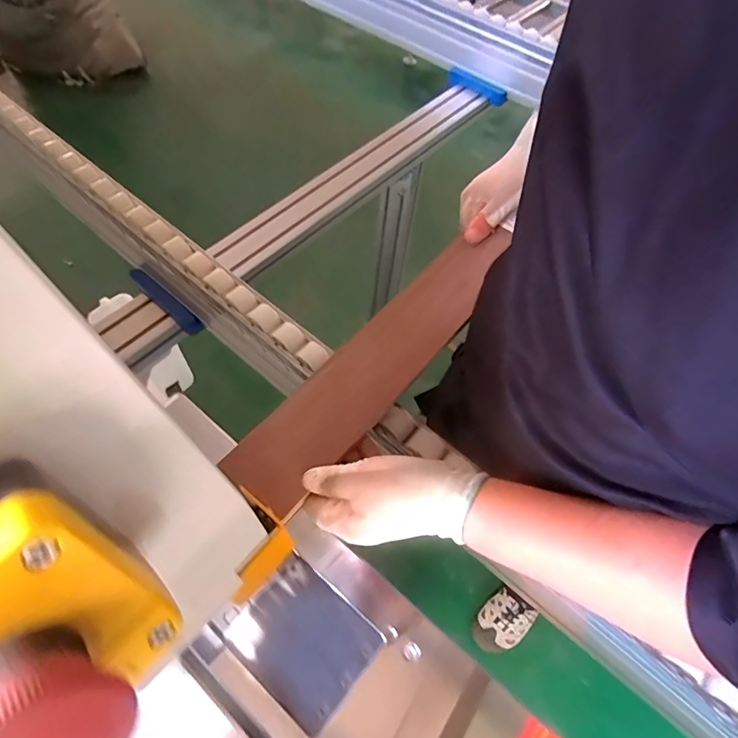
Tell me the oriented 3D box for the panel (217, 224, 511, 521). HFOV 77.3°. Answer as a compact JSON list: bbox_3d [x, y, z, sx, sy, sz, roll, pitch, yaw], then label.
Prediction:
[{"bbox_3d":[0.022,-0.023,0.474,0.075,0.013,0.386,36,65,19],"label":"panel"}]

